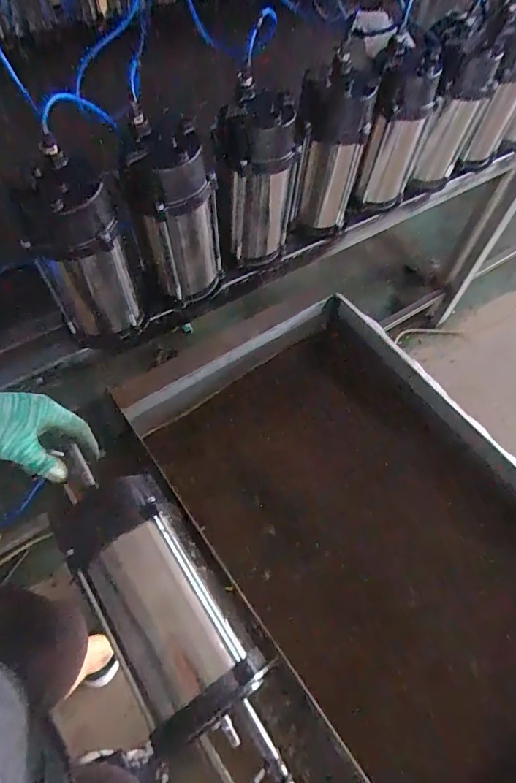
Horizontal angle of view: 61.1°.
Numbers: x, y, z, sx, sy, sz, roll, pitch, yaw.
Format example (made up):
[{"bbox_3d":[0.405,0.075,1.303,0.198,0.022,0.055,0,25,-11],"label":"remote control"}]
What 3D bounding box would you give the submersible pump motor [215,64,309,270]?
[{"bbox_3d":[0.001,-0.336,0.717,0.128,0.254,0.116,7,59,1],"label":"submersible pump motor"}]

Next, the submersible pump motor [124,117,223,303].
[{"bbox_3d":[-0.123,-0.259,0.665,0.121,0.254,0.107,-11,61,-9],"label":"submersible pump motor"}]

